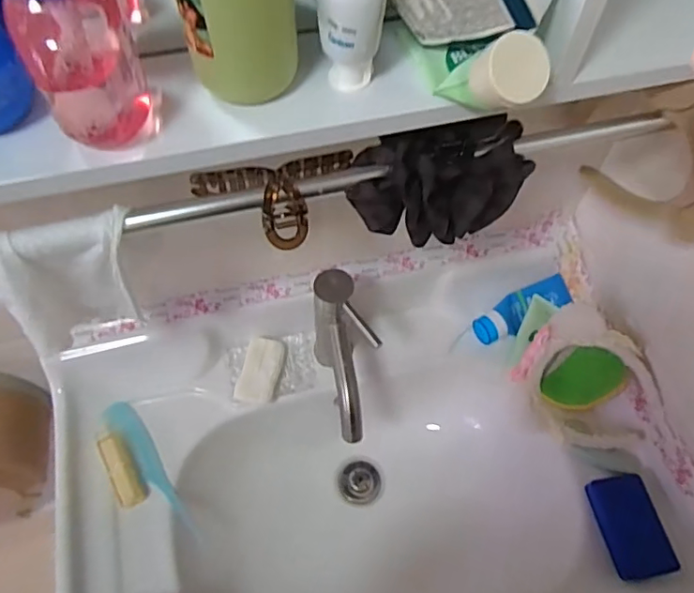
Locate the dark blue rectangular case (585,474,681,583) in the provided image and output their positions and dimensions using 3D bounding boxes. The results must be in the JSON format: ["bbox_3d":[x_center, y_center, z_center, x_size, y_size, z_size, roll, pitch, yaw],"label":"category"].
[{"bbox_3d":[0.322,0.262,0.627,0.070,0.020,0.106,-8,59,-6],"label":"dark blue rectangular case"}]

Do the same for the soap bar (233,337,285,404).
[{"bbox_3d":[-0.109,0.094,0.702,0.045,0.016,0.085,10,59,5],"label":"soap bar"}]

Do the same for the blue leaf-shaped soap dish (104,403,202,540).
[{"bbox_3d":[-0.233,0.214,0.674,0.032,0.038,0.191,-32,94,-19],"label":"blue leaf-shaped soap dish"}]

